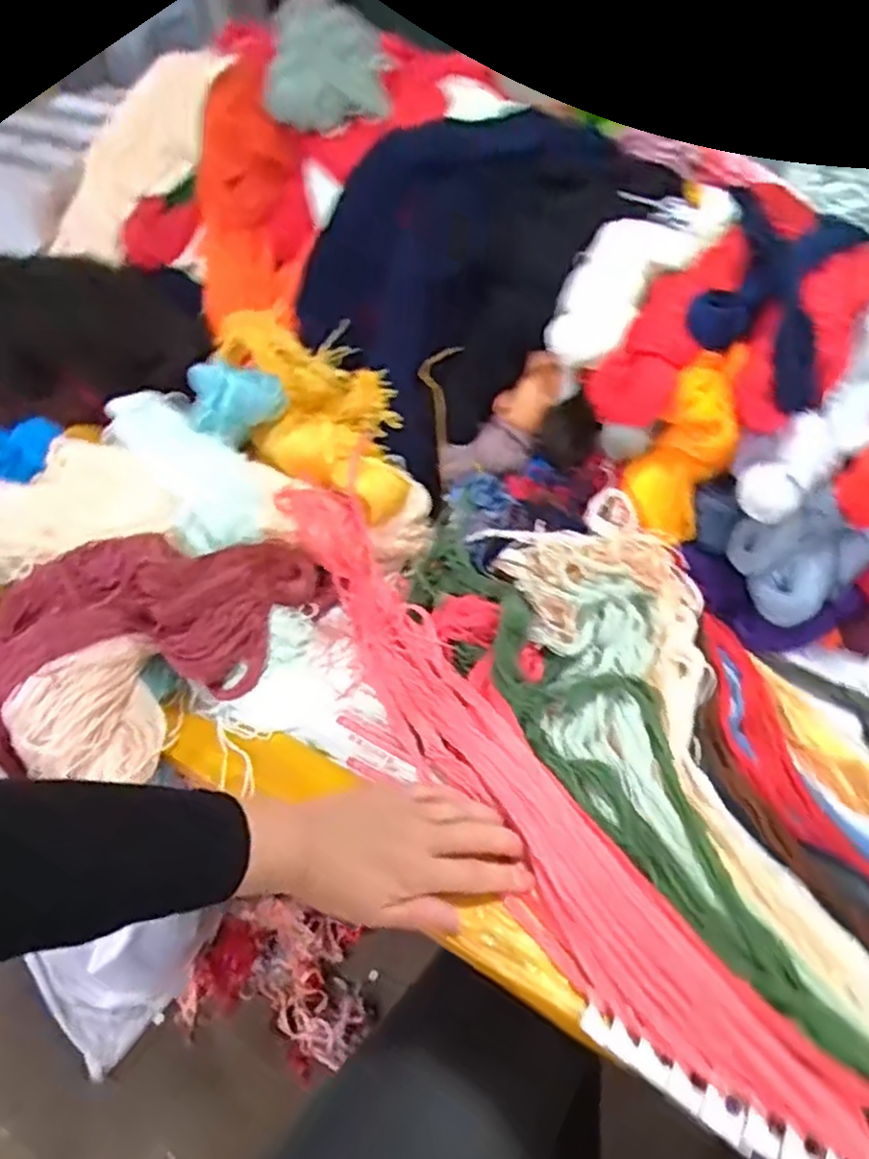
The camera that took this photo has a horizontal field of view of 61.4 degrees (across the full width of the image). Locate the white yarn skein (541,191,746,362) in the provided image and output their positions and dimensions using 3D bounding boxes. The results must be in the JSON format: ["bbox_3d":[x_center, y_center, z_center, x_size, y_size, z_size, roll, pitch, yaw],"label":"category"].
[{"bbox_3d":[0.191,-0.282,0.658,0.253,0.055,0.087,-45,58,-12],"label":"white yarn skein"}]

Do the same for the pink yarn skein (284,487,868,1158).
[{"bbox_3d":[0.053,0.127,0.532,0.097,0.076,0.585,-25,51,-22],"label":"pink yarn skein"}]

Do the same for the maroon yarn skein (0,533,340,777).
[{"bbox_3d":[-0.223,0.027,0.573,0.295,0.106,0.117,-14,47,-13],"label":"maroon yarn skein"}]

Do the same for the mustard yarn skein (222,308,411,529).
[{"bbox_3d":[-0.130,-0.174,0.725,0.122,0.072,0.311,-24,50,-21],"label":"mustard yarn skein"}]

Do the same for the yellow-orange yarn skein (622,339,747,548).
[{"bbox_3d":[0.210,-0.118,0.612,0.075,0.170,0.054,25,17,22],"label":"yellow-orange yarn skein"}]

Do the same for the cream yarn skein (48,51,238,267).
[{"bbox_3d":[-0.338,-0.468,0.835,0.290,0.072,0.088,-44,48,16],"label":"cream yarn skein"}]

